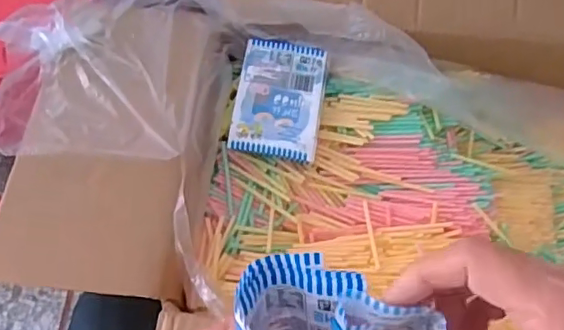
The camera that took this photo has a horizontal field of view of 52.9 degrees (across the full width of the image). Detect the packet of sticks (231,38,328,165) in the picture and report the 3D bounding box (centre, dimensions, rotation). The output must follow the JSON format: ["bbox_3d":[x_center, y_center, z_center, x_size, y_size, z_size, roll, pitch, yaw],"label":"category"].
[{"bbox_3d":[-0.001,-0.057,0.485,0.071,0.022,0.100,8,62,3],"label":"packet of sticks"}]

